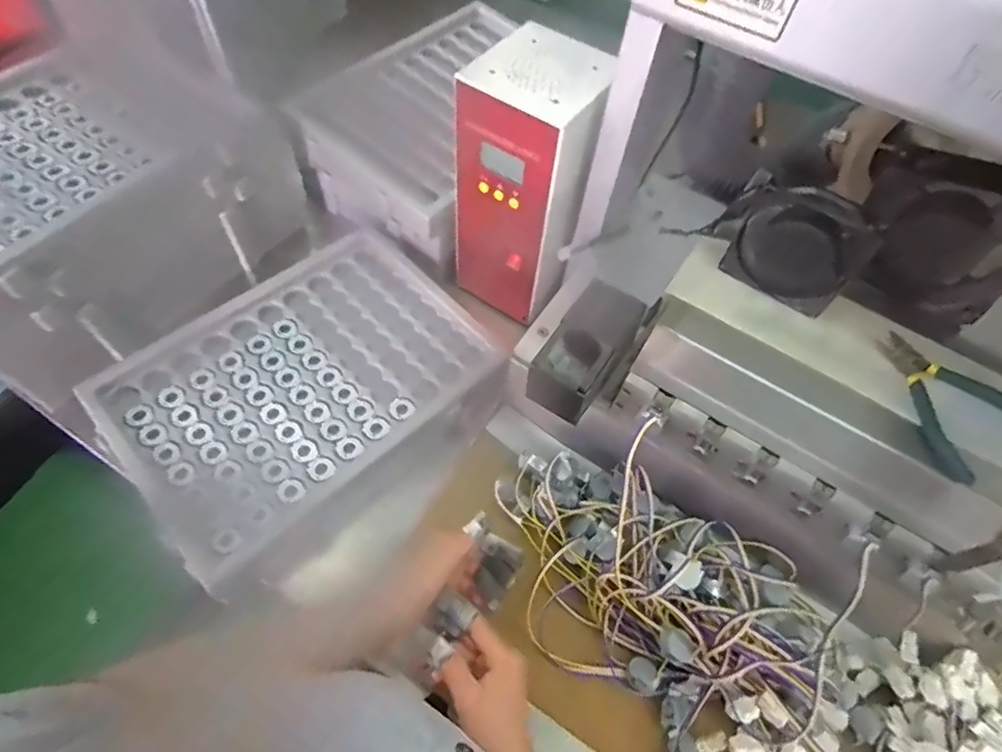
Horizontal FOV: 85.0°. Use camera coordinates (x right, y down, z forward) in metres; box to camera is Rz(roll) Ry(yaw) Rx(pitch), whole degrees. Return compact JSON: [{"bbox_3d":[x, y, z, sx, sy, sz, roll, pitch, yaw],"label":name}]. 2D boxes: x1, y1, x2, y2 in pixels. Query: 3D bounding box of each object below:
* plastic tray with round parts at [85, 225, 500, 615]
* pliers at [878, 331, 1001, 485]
[{"bbox_3d":[-0.212,0.025,0.648,0.397,0.067,0.335,-39,69,-23],"label":"plastic tray with round parts"},{"bbox_3d":[0.343,0.016,0.426,0.094,0.020,0.110,-26,64,-17],"label":"pliers"}]

